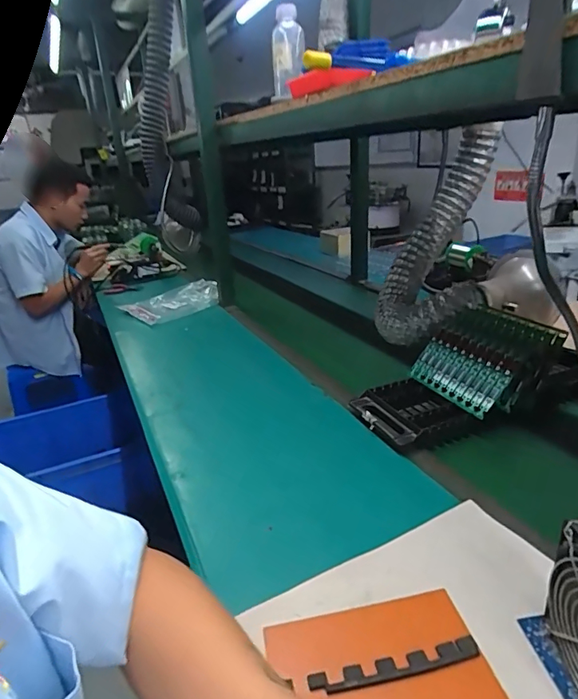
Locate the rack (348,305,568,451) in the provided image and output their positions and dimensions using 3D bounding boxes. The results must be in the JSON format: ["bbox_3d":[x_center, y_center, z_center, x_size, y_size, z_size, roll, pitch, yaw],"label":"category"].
[{"bbox_3d":[0.245,0.041,0.694,0.264,0.126,0.180,-15,25,-23],"label":"rack"}]

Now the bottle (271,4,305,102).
[{"bbox_3d":[-0.004,-0.596,0.918,0.063,0.160,0.074,-6,23,-4],"label":"bottle"}]

